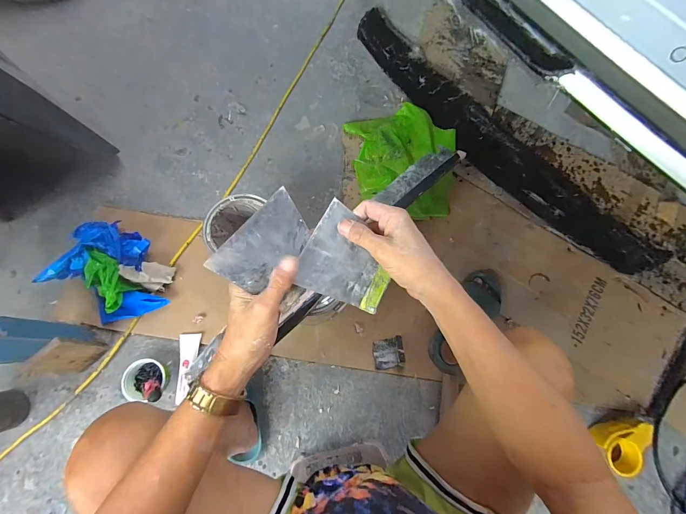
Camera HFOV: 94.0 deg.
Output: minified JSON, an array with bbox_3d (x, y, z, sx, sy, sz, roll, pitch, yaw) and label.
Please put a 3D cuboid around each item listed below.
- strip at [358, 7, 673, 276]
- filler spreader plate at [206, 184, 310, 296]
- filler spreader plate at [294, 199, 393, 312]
[{"bbox_3d":[0.463,-0.372,1.007,1.175,0.042,0.241,43,76,10],"label":"strip"},{"bbox_3d":[-0.077,-0.012,0.322,0.101,0.004,0.061,-50,122,-18],"label":"filler spreader plate"},{"bbox_3d":[0.008,0.001,0.353,0.098,0.004,0.099,27,77,-3],"label":"filler spreader plate"}]

